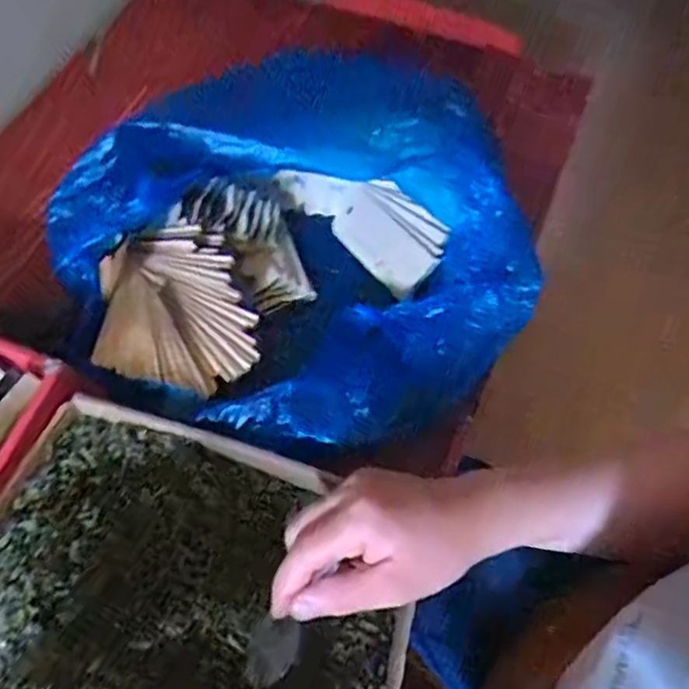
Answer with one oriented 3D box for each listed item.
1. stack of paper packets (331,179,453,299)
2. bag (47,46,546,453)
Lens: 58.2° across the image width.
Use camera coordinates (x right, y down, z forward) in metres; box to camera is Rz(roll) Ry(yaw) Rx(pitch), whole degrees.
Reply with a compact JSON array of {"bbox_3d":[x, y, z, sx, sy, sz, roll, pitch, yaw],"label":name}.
[{"bbox_3d":[0.040,-0.106,0.583,0.121,0.012,0.075,45,111,25],"label":"stack of paper packets"},{"bbox_3d":[-0.040,-0.069,0.508,0.333,0.152,0.288,-31,66,-15],"label":"bag"}]

